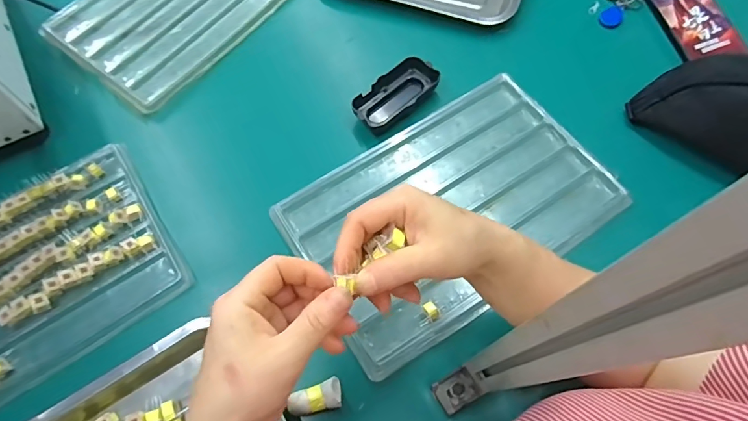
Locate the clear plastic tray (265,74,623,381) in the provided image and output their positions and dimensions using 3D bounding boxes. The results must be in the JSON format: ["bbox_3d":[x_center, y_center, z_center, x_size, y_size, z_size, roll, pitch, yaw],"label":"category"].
[{"bbox_3d":[0.081,-0.006,0.472,0.325,0.022,0.212,-33,69,-12],"label":"clear plastic tray"}]

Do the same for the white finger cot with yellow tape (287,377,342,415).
[{"bbox_3d":[-0.052,0.165,0.389,0.045,0.019,0.024,-11,66,-3],"label":"white finger cot with yellow tape"}]

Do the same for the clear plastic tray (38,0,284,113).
[{"bbox_3d":[-0.271,-0.300,0.609,0.238,0.017,0.325,32,71,15],"label":"clear plastic tray"}]

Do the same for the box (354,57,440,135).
[{"bbox_3d":[0.024,-0.140,0.527,0.108,0.025,0.050,-41,71,-14],"label":"box"}]

